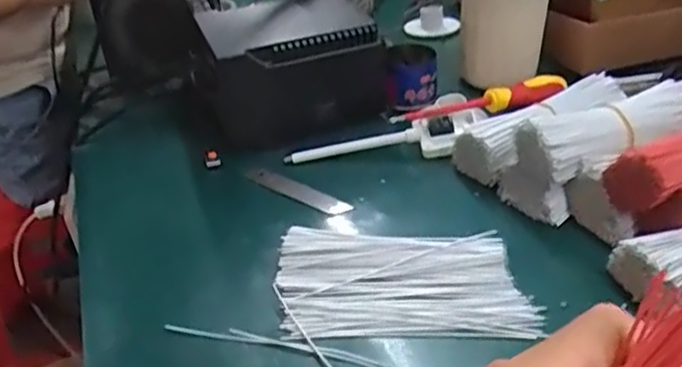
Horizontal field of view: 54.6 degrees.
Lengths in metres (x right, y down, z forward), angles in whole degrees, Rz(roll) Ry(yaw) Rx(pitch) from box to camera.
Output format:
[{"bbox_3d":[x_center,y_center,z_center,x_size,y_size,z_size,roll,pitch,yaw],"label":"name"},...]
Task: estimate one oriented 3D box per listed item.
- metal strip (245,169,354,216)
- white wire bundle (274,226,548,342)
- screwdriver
[{"bbox_3d":[-0.036,0.006,0.514,0.094,0.006,0.020,21,33,26],"label":"metal strip"},{"bbox_3d":[0.037,0.057,0.415,0.154,0.018,0.093,-2,31,5],"label":"white wire bundle"},{"bbox_3d":[0.118,-0.066,0.553,0.158,0.021,0.019,-15,33,-13],"label":"screwdriver"}]

